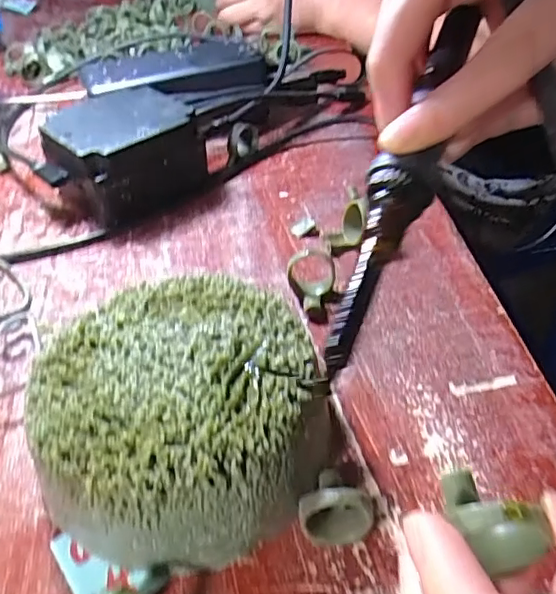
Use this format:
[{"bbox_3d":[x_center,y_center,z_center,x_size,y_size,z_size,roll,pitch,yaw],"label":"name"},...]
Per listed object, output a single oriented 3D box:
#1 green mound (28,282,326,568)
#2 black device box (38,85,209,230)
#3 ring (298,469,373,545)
[{"bbox_3d":[-0.035,0.042,0.207,0.095,0.047,0.099,-1,43,1],"label":"green mound"},{"bbox_3d":[-0.097,-0.091,0.357,0.083,0.050,0.082,-30,48,-27],"label":"black device box"},{"bbox_3d":[0.020,0.068,0.190,0.023,0.026,0.025,-2,42,2],"label":"ring"}]

